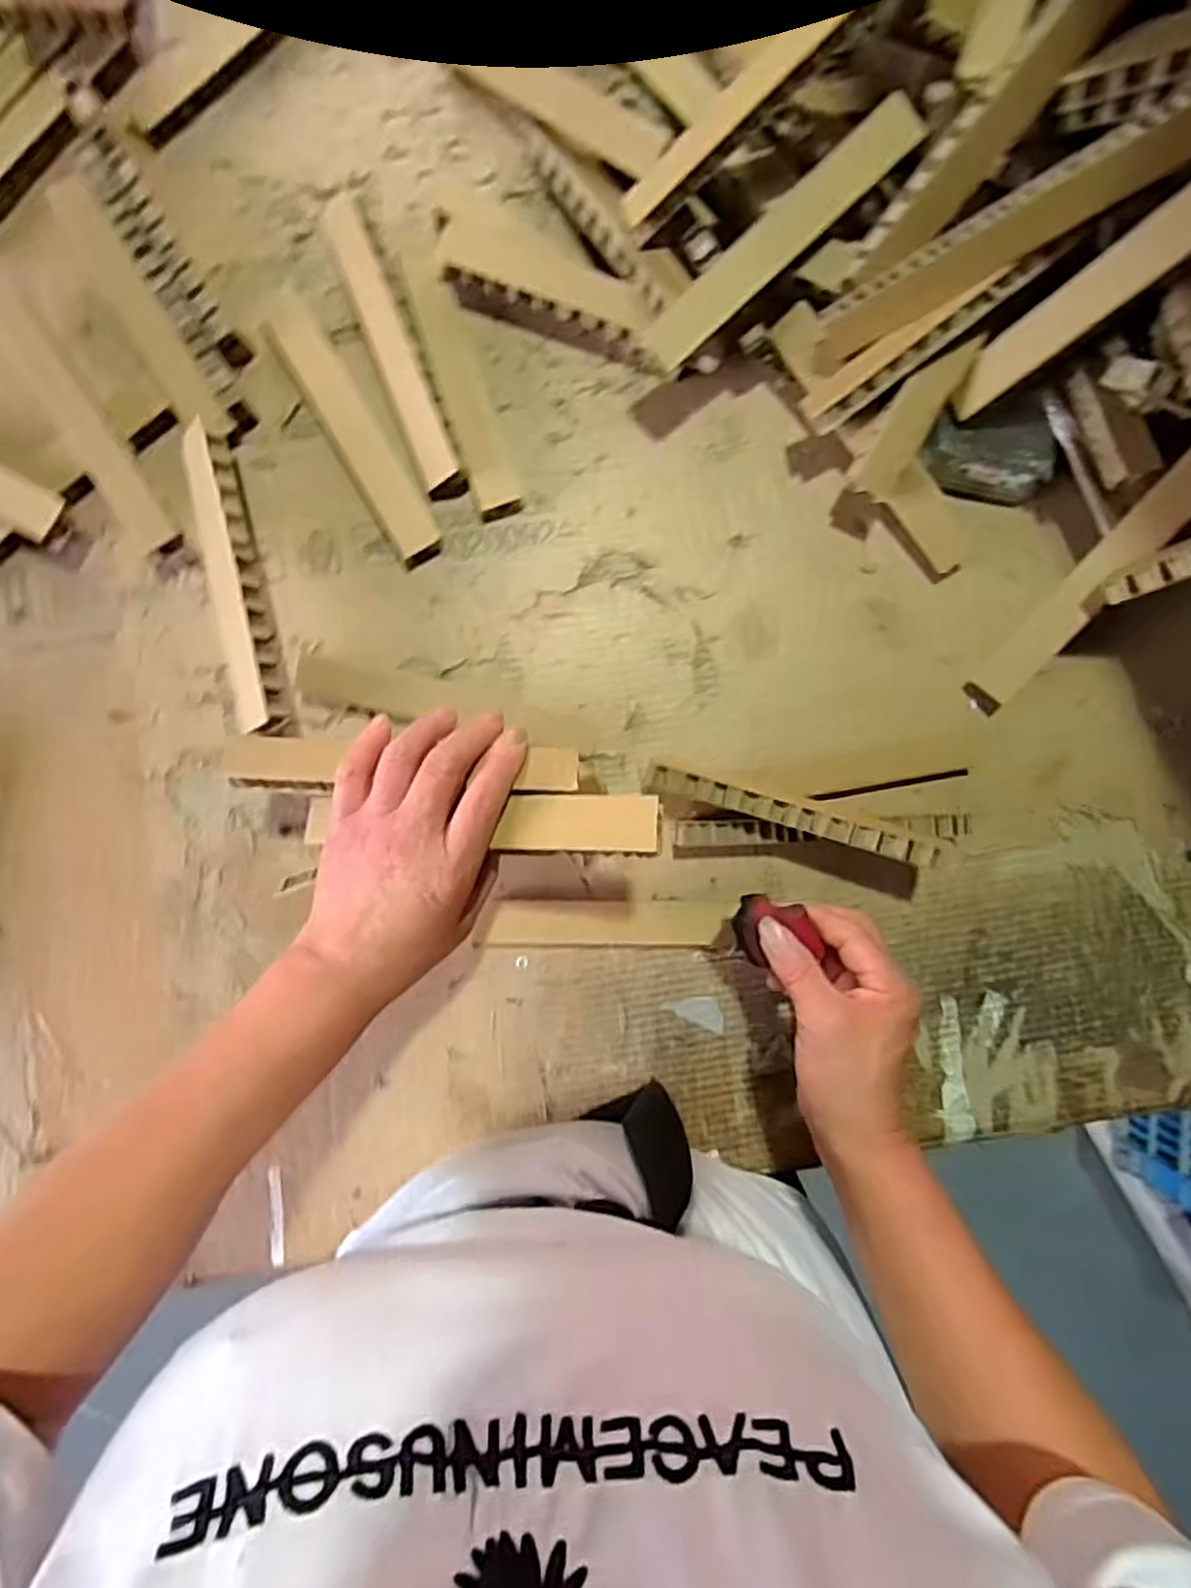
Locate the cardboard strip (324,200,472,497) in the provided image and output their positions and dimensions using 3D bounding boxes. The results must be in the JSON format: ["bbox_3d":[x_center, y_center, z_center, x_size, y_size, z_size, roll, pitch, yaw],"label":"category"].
[{"bbox_3d":[-0.135,-0.302,0.491,0.029,0.019,0.204,-21,89,-2],"label":"cardboard strip"}]

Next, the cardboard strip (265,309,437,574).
[{"bbox_3d":[-0.166,-0.248,0.502,0.033,0.017,0.192,-30,89,-3],"label":"cardboard strip"}]

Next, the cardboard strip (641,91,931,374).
[{"bbox_3d":[0.111,-0.343,0.447,0.195,0.012,0.035,-40,84,8],"label":"cardboard strip"}]

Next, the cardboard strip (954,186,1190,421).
[{"bbox_3d":[0.292,-0.287,0.402,0.018,0.194,0.034,-26,89,-36],"label":"cardboard strip"}]

